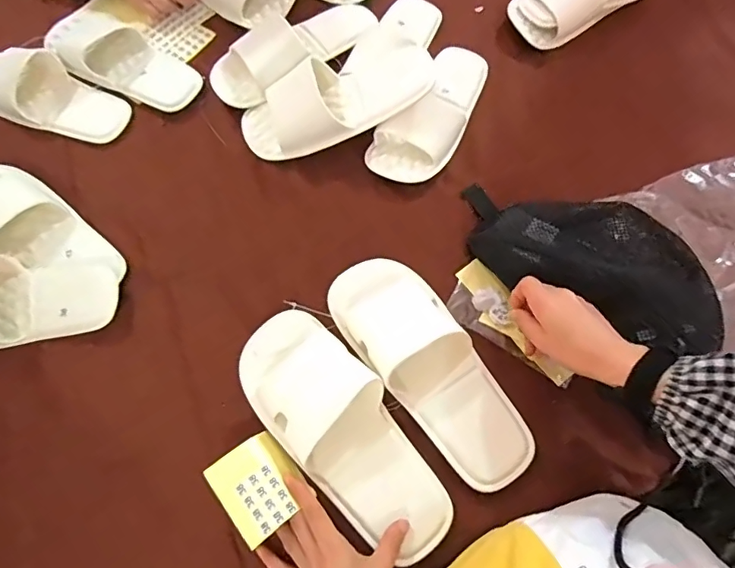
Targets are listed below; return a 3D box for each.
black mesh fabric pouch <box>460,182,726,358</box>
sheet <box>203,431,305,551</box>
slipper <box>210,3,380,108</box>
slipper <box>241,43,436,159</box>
[{"bbox_3d":[0.239,-0.026,0.541,0.295,0.063,0.134,28,71,12],"label":"black mesh fabric pouch"},{"bbox_3d":[-0.105,0.195,0.469,0.074,0.009,0.084,-31,66,-30],"label":"sheet"},{"bbox_3d":[-0.104,-0.340,0.668,0.254,0.055,0.111,-38,72,-13],"label":"slipper"},{"bbox_3d":[-0.040,-0.236,0.619,0.248,0.070,0.103,-21,69,-7],"label":"slipper"}]

